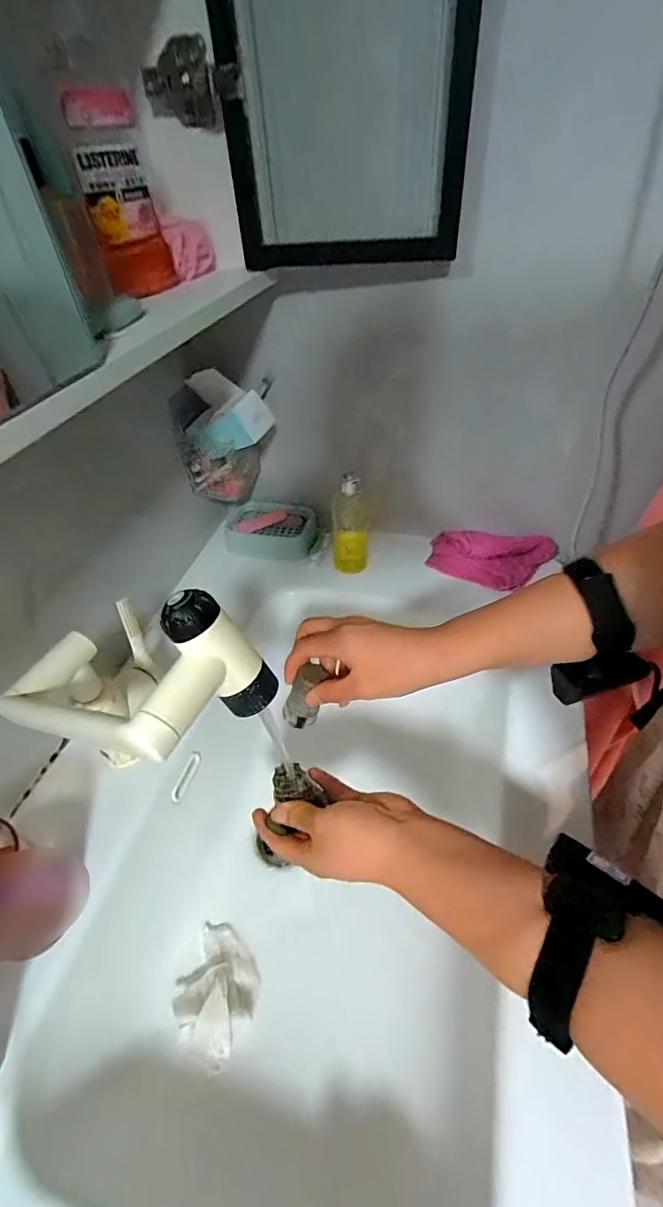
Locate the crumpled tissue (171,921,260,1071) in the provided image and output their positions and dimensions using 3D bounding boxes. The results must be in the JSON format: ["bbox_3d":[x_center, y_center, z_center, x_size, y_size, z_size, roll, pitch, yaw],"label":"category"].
[{"bbox_3d":[-0.105,0.342,0.428,0.085,0.037,0.081,24,51,26],"label":"crumpled tissue"}]

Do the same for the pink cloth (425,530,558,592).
[{"bbox_3d":[0.212,-0.070,0.642,0.143,0.042,0.099,25,51,26],"label":"pink cloth"}]

